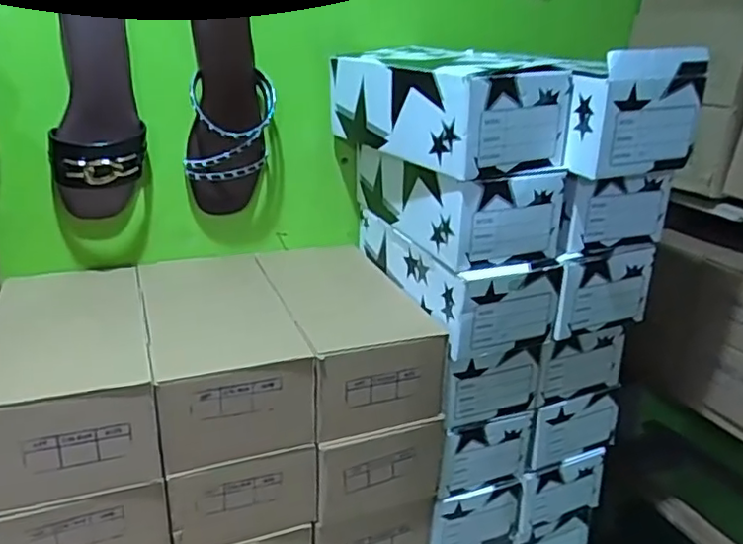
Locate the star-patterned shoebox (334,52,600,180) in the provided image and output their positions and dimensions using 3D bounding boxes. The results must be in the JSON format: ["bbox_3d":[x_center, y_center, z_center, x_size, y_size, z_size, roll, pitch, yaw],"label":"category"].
[{"bbox_3d":[0.073,-0.180,0.669,0.131,0.098,0.262,-9,24,-30],"label":"star-patterned shoebox"}]

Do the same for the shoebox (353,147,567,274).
[{"bbox_3d":[0.093,-0.090,0.710,0.143,0.087,0.253,-4,22,-20],"label":"shoebox"}]

